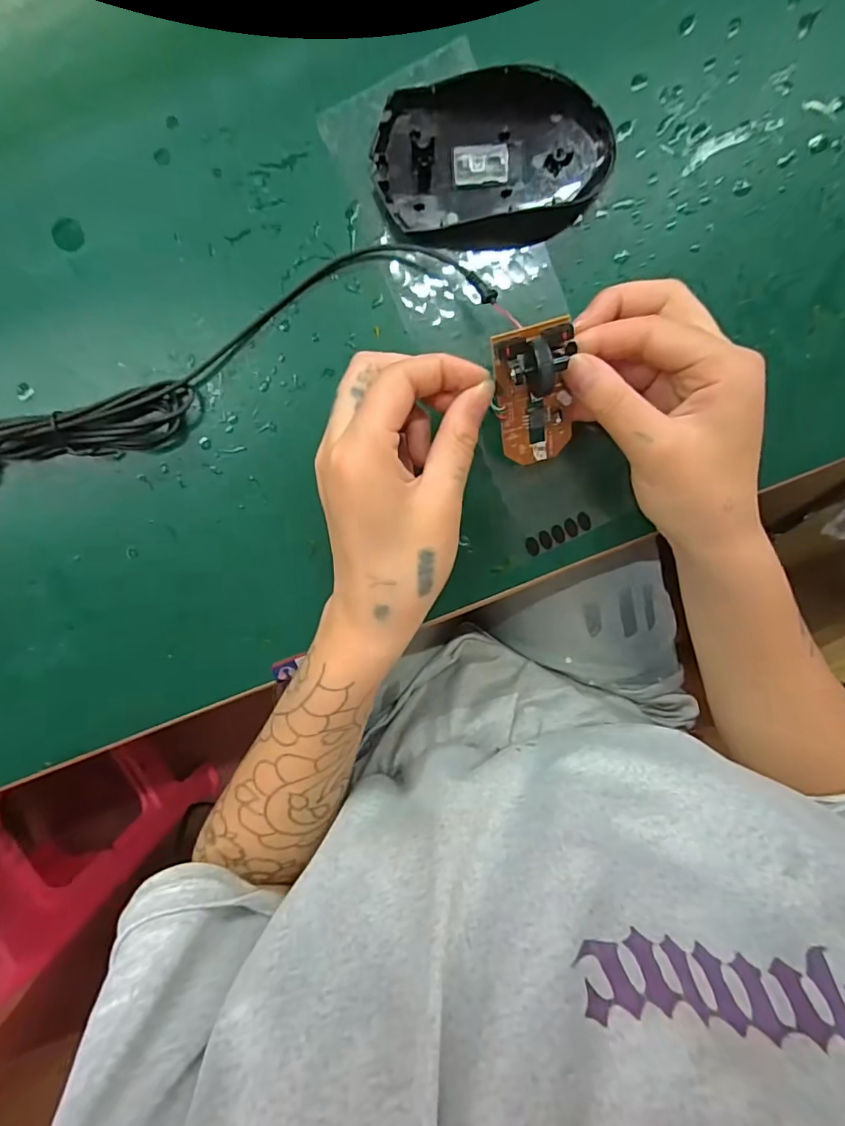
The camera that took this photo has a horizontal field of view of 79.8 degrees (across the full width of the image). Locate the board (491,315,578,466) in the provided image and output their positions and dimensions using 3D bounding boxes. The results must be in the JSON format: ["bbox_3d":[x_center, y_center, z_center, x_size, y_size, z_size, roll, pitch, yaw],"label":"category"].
[{"bbox_3d":[0.055,-0.075,0.239,0.036,0.027,0.066,-18,142,2],"label":"board"}]

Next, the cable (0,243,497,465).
[{"bbox_3d":[-0.117,-0.096,0.258,0.312,0.019,0.045,-24,99,3],"label":"cable"}]

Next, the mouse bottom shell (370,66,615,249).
[{"bbox_3d":[0.035,-0.195,0.247,0.113,0.014,0.066,-6,100,0],"label":"mouse bottom shell"}]

